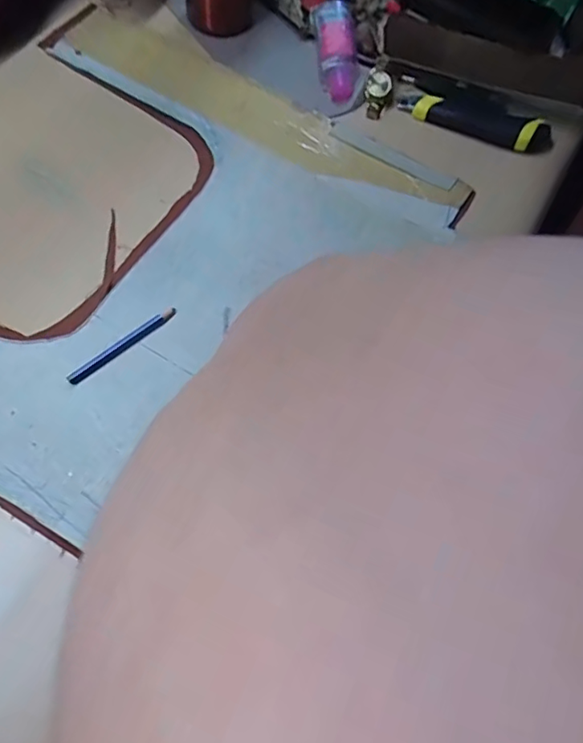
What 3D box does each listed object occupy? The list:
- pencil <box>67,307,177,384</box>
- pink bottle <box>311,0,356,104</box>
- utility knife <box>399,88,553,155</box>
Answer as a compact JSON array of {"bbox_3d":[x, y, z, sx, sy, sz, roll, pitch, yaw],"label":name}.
[{"bbox_3d":[-0.138,-0.024,0.445,0.100,0.004,0.011,-39,74,-19],"label":"pencil"},{"bbox_3d":[0.046,-0.348,0.579,0.040,0.030,0.114,-6,81,-5],"label":"pink bottle"},{"bbox_3d":[0.195,-0.265,0.568,0.162,0.015,0.039,22,66,5],"label":"utility knife"}]

